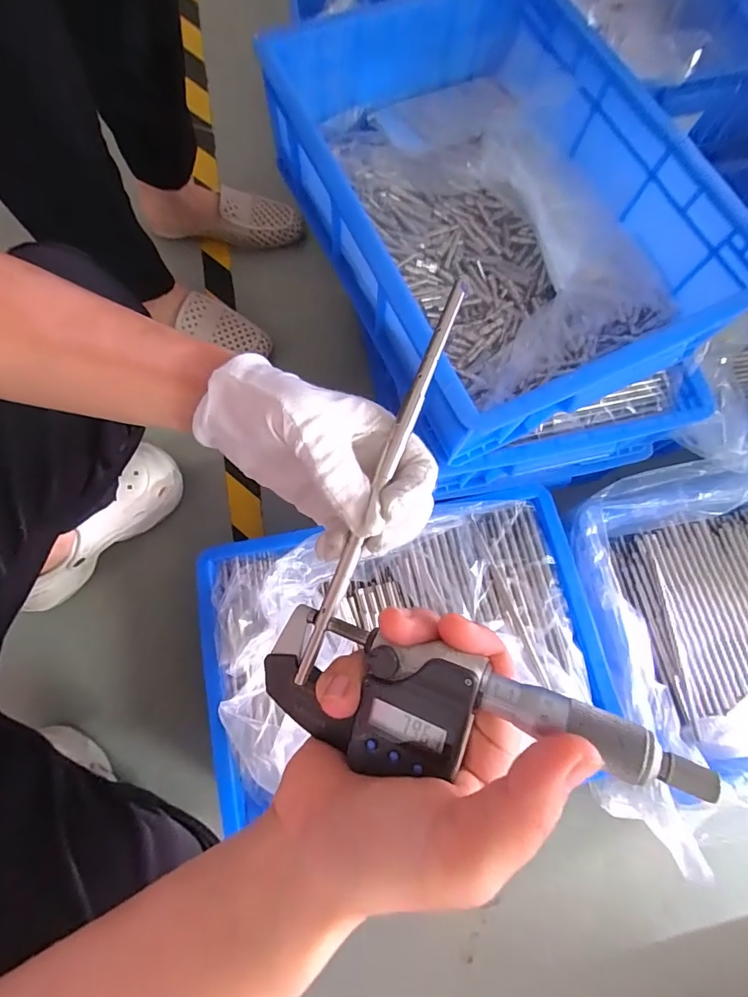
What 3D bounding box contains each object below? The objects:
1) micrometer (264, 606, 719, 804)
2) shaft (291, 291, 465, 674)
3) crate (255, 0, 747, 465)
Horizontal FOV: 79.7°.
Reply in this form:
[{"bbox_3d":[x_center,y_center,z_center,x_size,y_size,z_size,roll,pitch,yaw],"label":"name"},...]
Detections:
[{"bbox_3d":[0.025,0.077,0.165,0.160,0.020,0.050,0,73,25],"label":"micrometer"},{"bbox_3d":[0.007,-0.017,0.213,0.007,0.007,0.208,21,77,4],"label":"shaft"},{"bbox_3d":[0.112,-0.271,0.427,0.296,0.109,0.410,-26,77,-8],"label":"crate"}]

